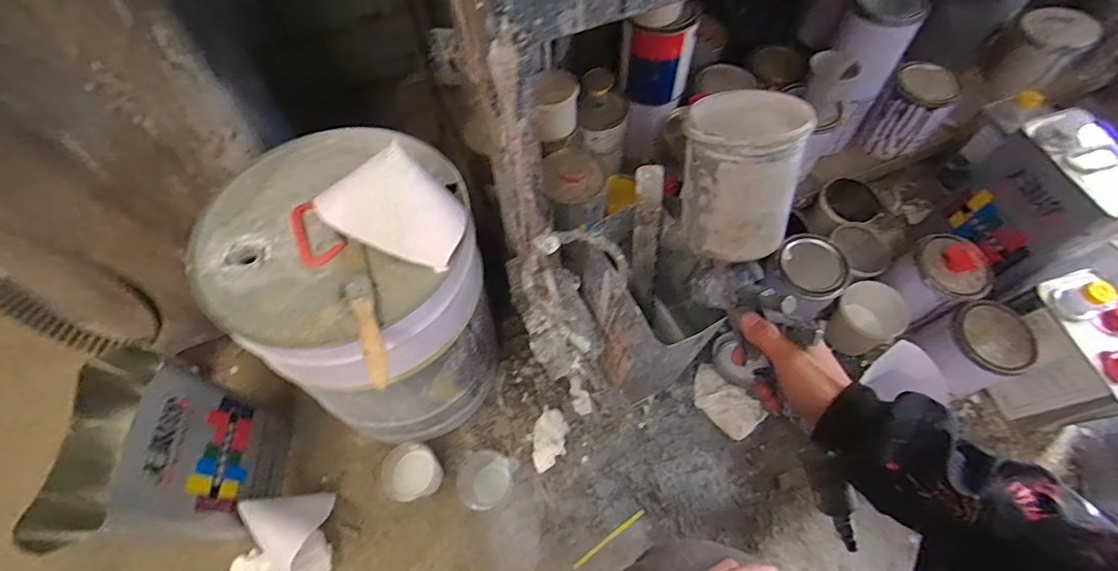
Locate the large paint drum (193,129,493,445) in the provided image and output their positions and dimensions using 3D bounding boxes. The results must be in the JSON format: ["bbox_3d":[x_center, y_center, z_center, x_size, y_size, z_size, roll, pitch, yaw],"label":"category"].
[{"bbox_3d":[-0.221,0.015,0.628,0.262,0.309,0.254,21,65,11],"label":"large paint drum"}]

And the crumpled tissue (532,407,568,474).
[{"bbox_3d":[-0.012,0.220,0.725,0.045,0.023,0.086,3,63,3],"label":"crumpled tissue"}]

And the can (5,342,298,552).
[{"bbox_3d":[-0.448,0.212,0.614,0.119,0.253,0.171,-8,63,-3],"label":"can"}]

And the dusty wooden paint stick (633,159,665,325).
[{"bbox_3d":[0.113,-0.048,0.650,0.033,0.215,0.011,-5,33,-2],"label":"dusty wooden paint stick"}]

